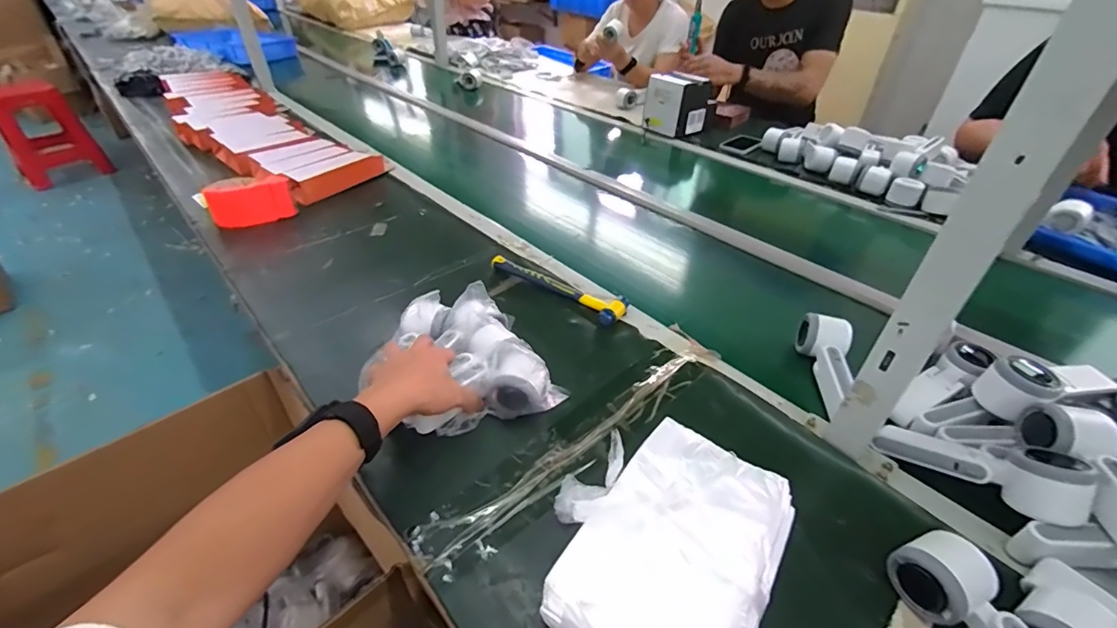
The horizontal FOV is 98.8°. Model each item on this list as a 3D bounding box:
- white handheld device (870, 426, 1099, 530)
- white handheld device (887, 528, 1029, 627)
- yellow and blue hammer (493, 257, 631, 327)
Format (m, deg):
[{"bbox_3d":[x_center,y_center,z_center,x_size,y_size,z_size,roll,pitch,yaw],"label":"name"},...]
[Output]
[{"bbox_3d":[0.416,0.145,0.479,0.062,0.048,0.160,-33,30,-33],"label":"white handheld device"},{"bbox_3d":[0.345,0.256,0.369,0.062,0.051,0.165,-15,41,-19],"label":"white handheld device"},{"bbox_3d":[-0.001,-0.047,0.760,0.239,0.027,0.056,28,46,29],"label":"yellow and blue hammer"}]

